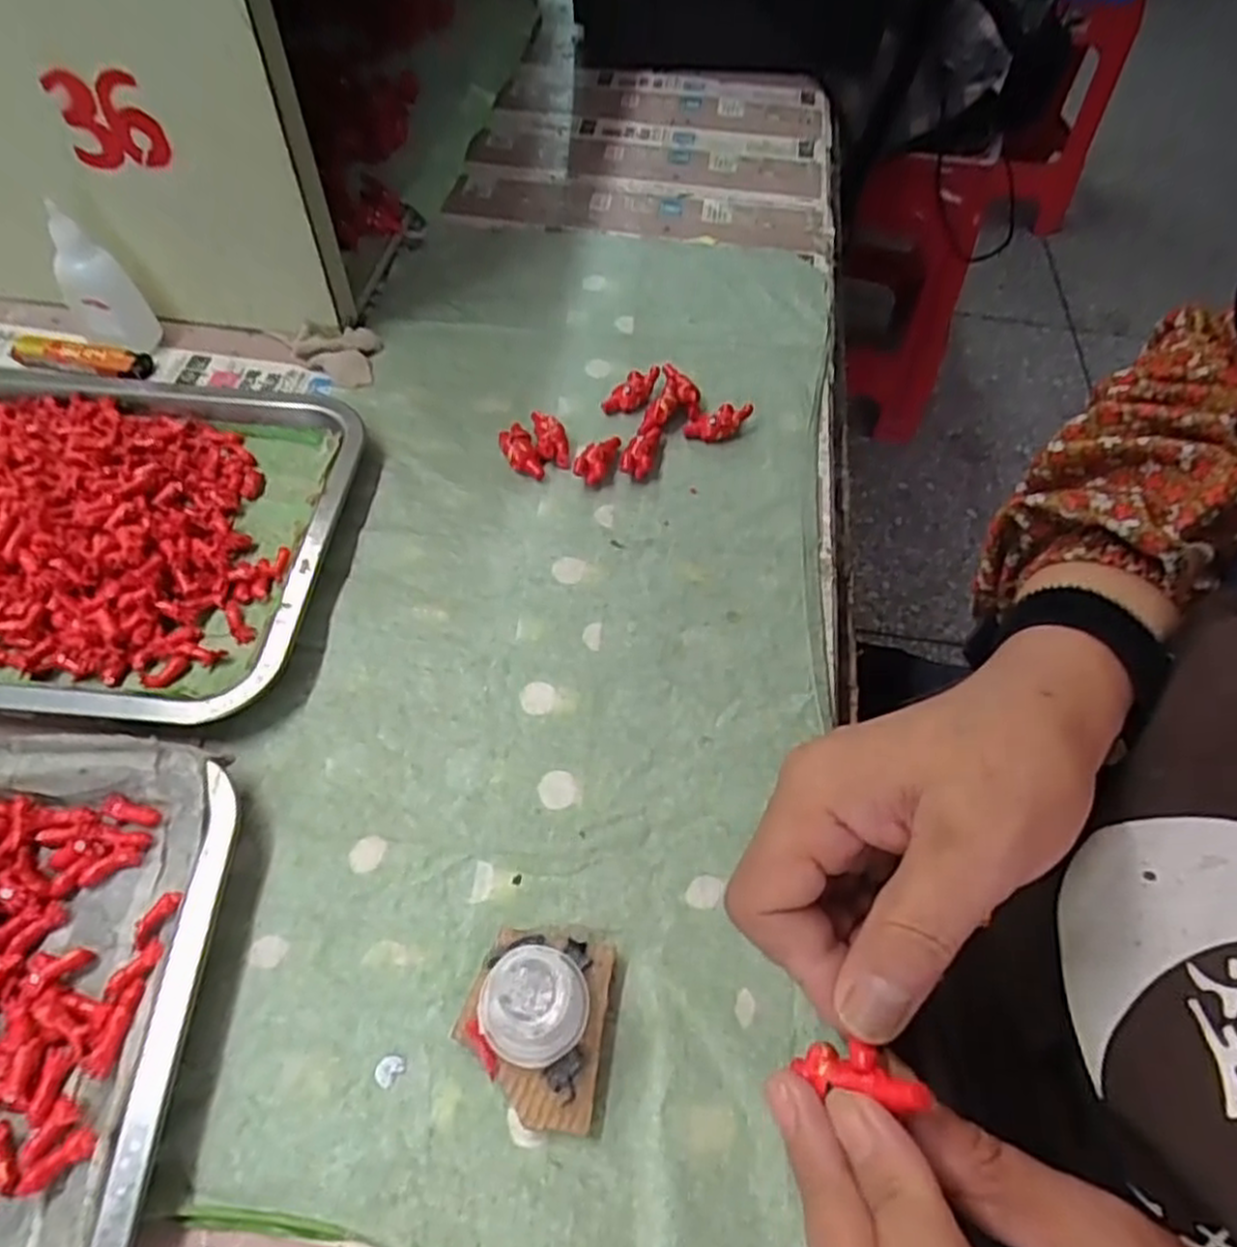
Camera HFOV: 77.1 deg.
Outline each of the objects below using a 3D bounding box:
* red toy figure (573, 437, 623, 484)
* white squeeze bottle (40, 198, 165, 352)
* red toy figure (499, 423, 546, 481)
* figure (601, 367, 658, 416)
[{"bbox_3d":[-0.012,-0.095,0.443,0.020,0.016,0.033,13,57,5],"label":"red toy figure"},{"bbox_3d":[-0.304,-0.198,0.453,0.039,0.076,0.030,-29,63,-20],"label":"white squeeze bottle"},{"bbox_3d":[-0.055,-0.098,0.443,0.017,0.015,0.037,-24,61,-18],"label":"red toy figure"},{"bbox_3d":[0.009,-0.141,0.474,0.041,0.013,0.015,-37,64,2],"label":"figure"}]

